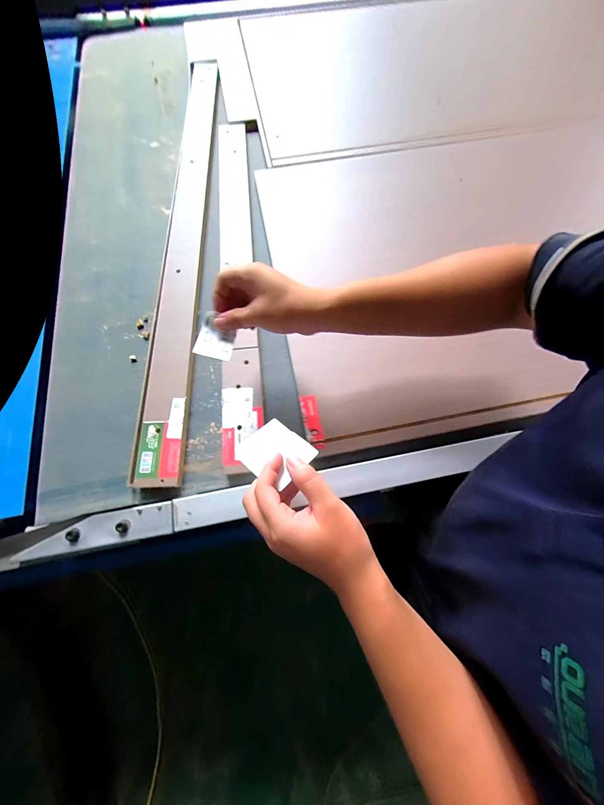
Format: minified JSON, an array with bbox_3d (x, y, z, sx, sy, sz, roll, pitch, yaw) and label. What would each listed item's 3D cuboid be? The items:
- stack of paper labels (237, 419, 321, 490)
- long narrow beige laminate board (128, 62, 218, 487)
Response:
[{"bbox_3d":[-0.028,0.054,0.304,0.066,0.005,0.065,37,55,22],"label":"stack of paper labels"},{"bbox_3d":[-0.217,-0.319,0.519,0.075,0.019,0.903,-2,73,2],"label":"long narrow beige laminate board"}]

